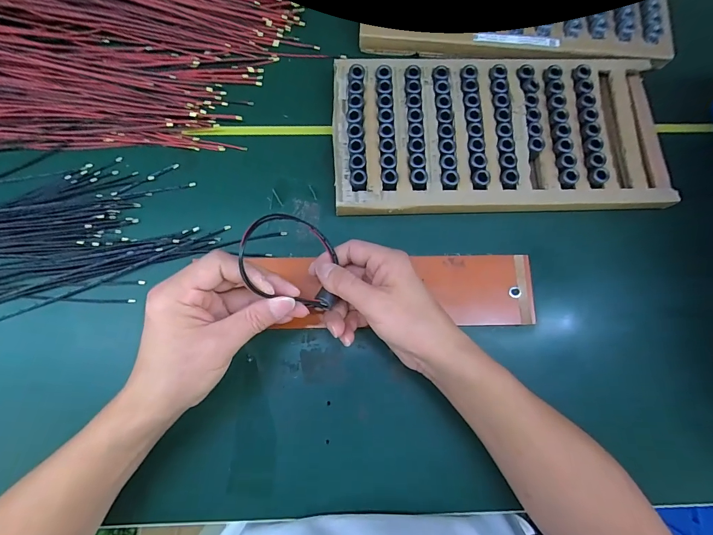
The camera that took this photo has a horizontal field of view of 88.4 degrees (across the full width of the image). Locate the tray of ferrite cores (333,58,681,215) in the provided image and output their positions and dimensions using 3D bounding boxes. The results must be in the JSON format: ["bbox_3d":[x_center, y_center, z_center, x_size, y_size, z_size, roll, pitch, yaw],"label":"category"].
[{"bbox_3d":[0.159,-0.146,0.396,0.360,0.031,0.171,-1,78,-2],"label":"tray of ferrite cores"}]

